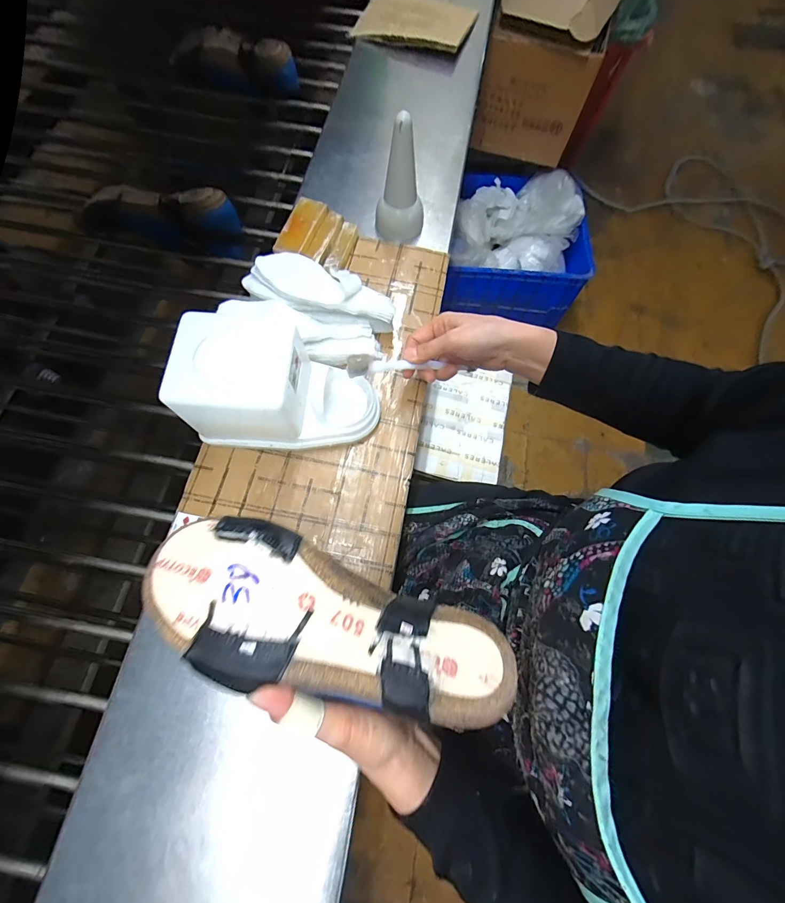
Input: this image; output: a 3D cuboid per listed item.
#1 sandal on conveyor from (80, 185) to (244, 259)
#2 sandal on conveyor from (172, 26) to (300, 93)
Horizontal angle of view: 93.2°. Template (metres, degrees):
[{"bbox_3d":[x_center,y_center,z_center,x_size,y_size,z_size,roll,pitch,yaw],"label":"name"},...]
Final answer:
[{"bbox_3d":[-0.338,-0.340,0.543,0.211,0.077,0.065,7,72,1],"label":"sandal on conveyor"},{"bbox_3d":[-0.282,-0.690,0.662,0.220,0.060,0.045,12,72,2],"label":"sandal on conveyor"}]

